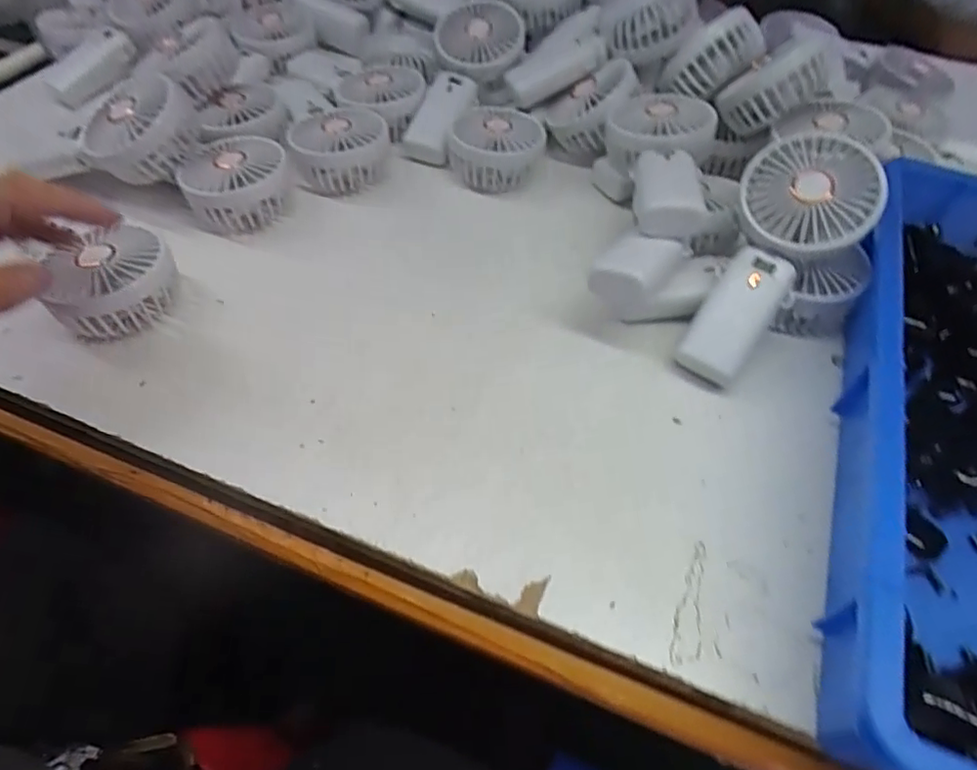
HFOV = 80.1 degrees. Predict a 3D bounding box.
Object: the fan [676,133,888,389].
[{"bbox_3d":[0.191,-0.083,0.399,0.080,0.034,0.179,32,94,20],"label":"fan"}]

